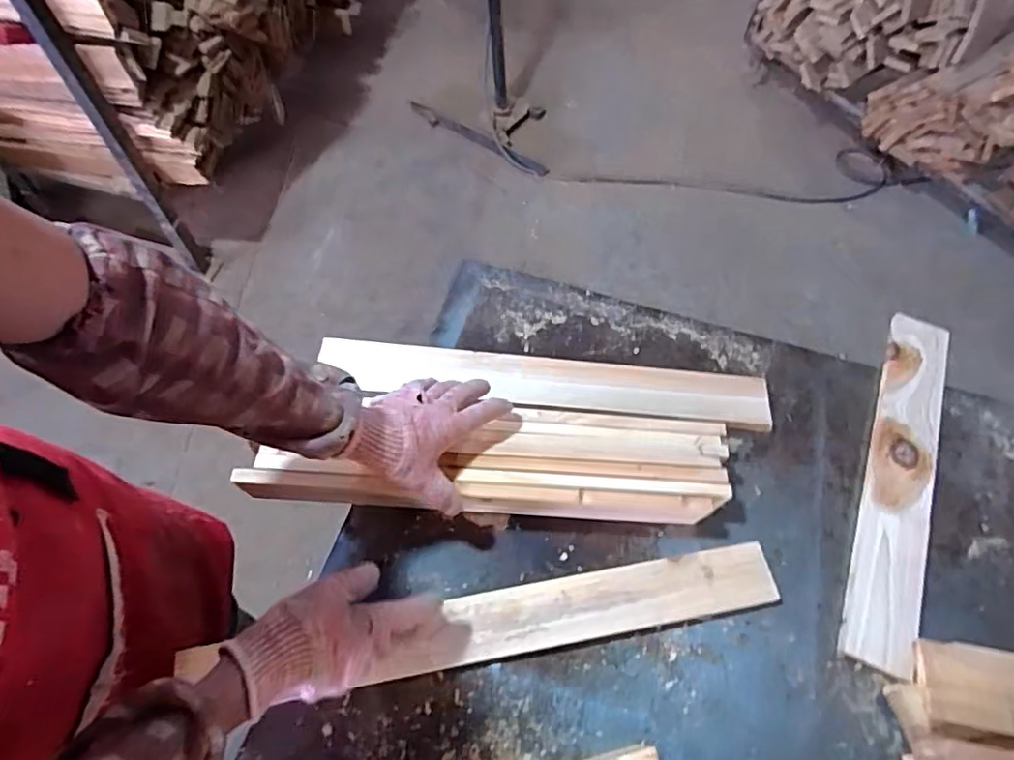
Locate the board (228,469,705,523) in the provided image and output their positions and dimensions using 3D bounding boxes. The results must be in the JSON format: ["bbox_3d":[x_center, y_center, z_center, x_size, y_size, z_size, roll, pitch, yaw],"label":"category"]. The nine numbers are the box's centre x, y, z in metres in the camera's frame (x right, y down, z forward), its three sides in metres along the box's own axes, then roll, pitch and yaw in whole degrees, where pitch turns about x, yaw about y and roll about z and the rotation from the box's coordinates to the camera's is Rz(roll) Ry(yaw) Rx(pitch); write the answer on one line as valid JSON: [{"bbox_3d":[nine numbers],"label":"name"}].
[{"bbox_3d":[-0.031,0.128,0.626,0.488,0.066,0.017,4,61,-2],"label":"board"}]

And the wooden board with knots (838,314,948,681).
[{"bbox_3d":[0.465,0.110,0.690,0.077,0.022,0.455,23,63,11],"label":"wooden board with knots"}]

